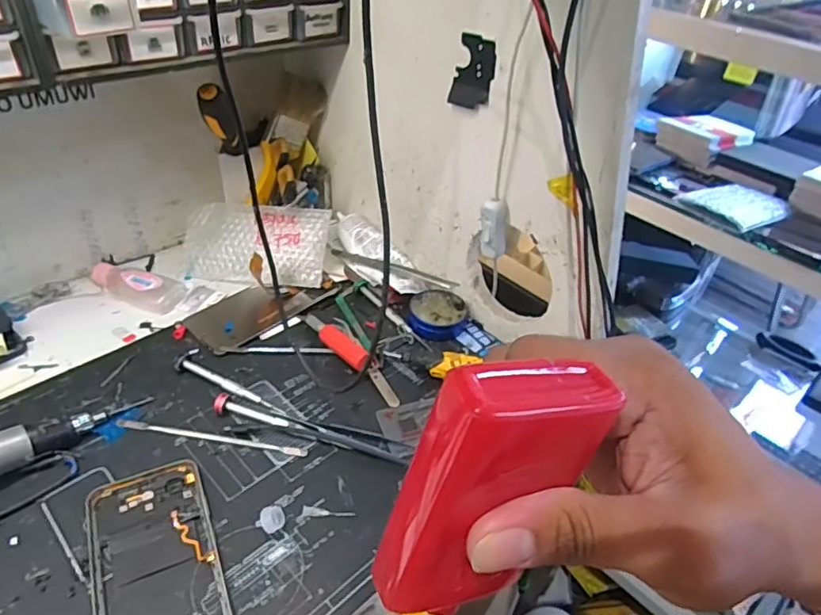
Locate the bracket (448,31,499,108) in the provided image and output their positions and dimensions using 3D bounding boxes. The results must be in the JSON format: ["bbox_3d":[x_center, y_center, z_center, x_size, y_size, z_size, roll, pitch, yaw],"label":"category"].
[{"bbox_3d":[0.053,-0.200,0.481,0.040,0.057,0.007,30,45,27],"label":"bracket"}]

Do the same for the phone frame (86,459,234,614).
[{"bbox_3d":[-0.169,0.179,0.377,0.078,0.007,0.167,-14,43,-23],"label":"phone frame"}]

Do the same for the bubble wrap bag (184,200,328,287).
[{"bbox_3d":[-0.177,-0.073,0.638,0.166,0.019,0.091,6,81,9],"label":"bubble wrap bag"}]

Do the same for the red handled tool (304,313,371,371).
[{"bbox_3d":[-0.073,0.030,0.553,0.022,0.016,0.105,-25,48,-32],"label":"red handled tool"}]

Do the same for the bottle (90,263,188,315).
[{"bbox_3d":[-0.297,-0.022,0.604,0.102,0.023,0.043,12,39,8],"label":"bottle"}]

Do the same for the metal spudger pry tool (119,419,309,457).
[{"bbox_3d":[-0.165,0.109,0.469,0.161,0.004,0.008,8,39,3],"label":"metal spudger pry tool"}]

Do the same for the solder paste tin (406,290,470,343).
[{"bbox_3d":[0.030,0.008,0.601,0.062,0.022,0.059,3,39,-3],"label":"solder paste tin"}]

